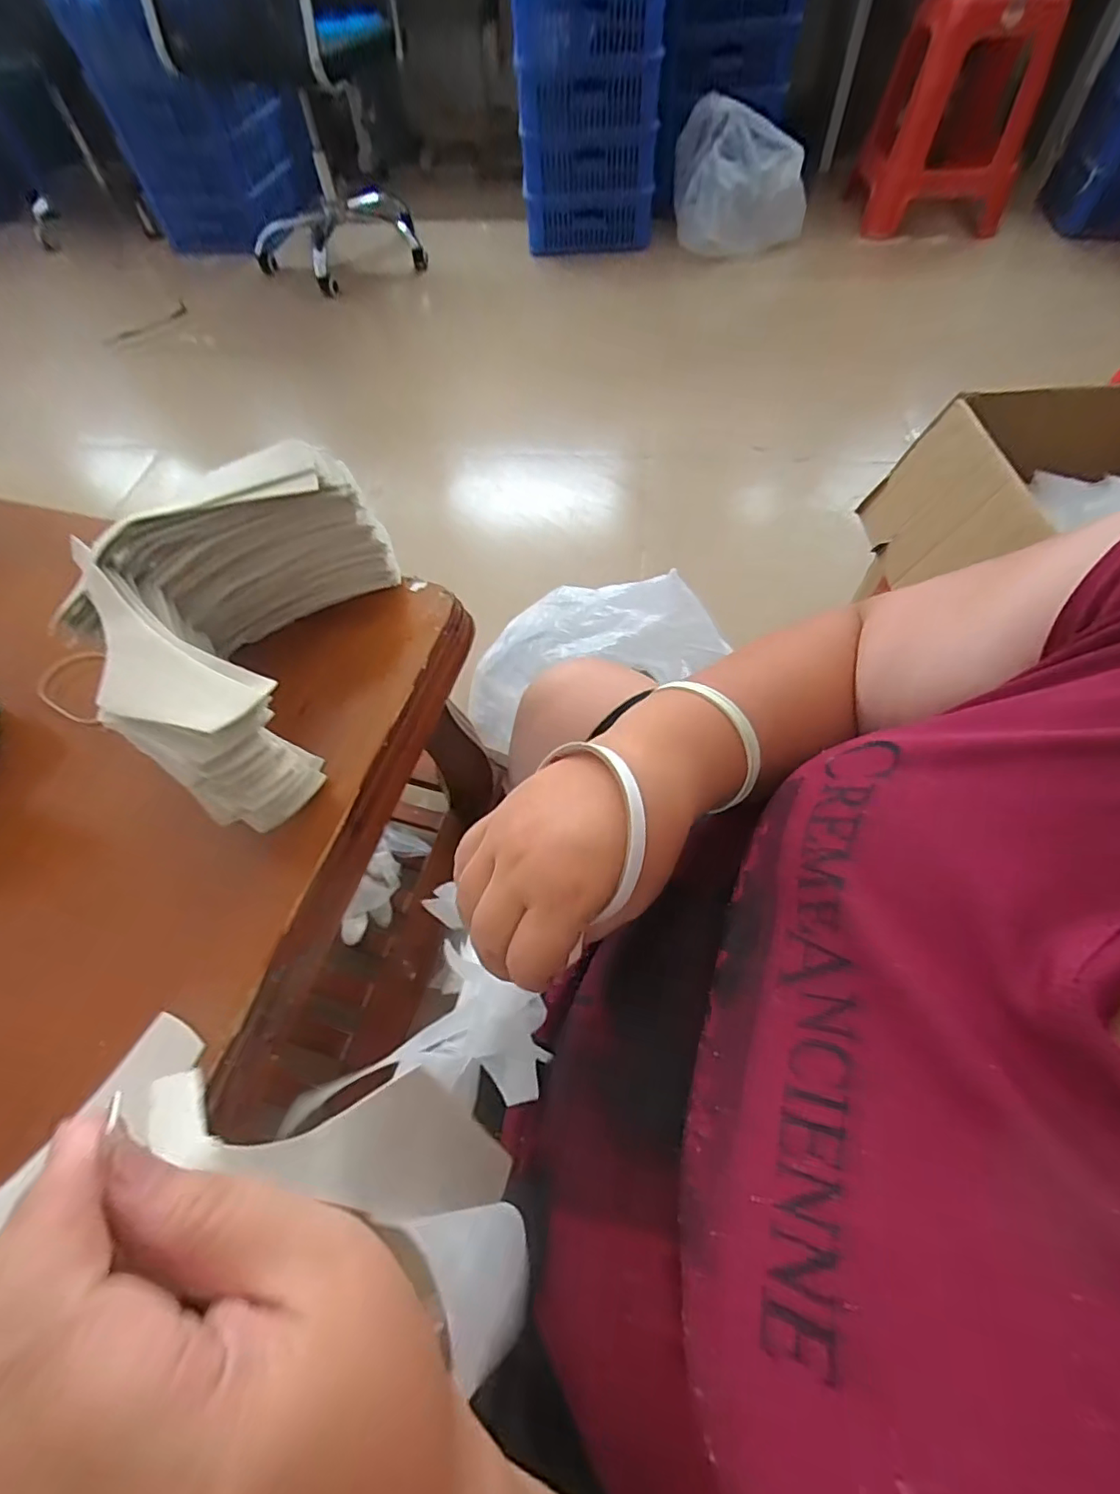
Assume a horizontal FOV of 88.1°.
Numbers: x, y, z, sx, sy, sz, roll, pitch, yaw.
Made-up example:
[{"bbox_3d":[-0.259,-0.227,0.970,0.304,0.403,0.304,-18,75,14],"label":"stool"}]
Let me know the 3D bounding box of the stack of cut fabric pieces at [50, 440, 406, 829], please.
[{"bbox_3d":[-0.252,-0.090,0.452,0.163,0.131,0.292,3,59,4],"label":"stack of cut fabric pieces"}]

